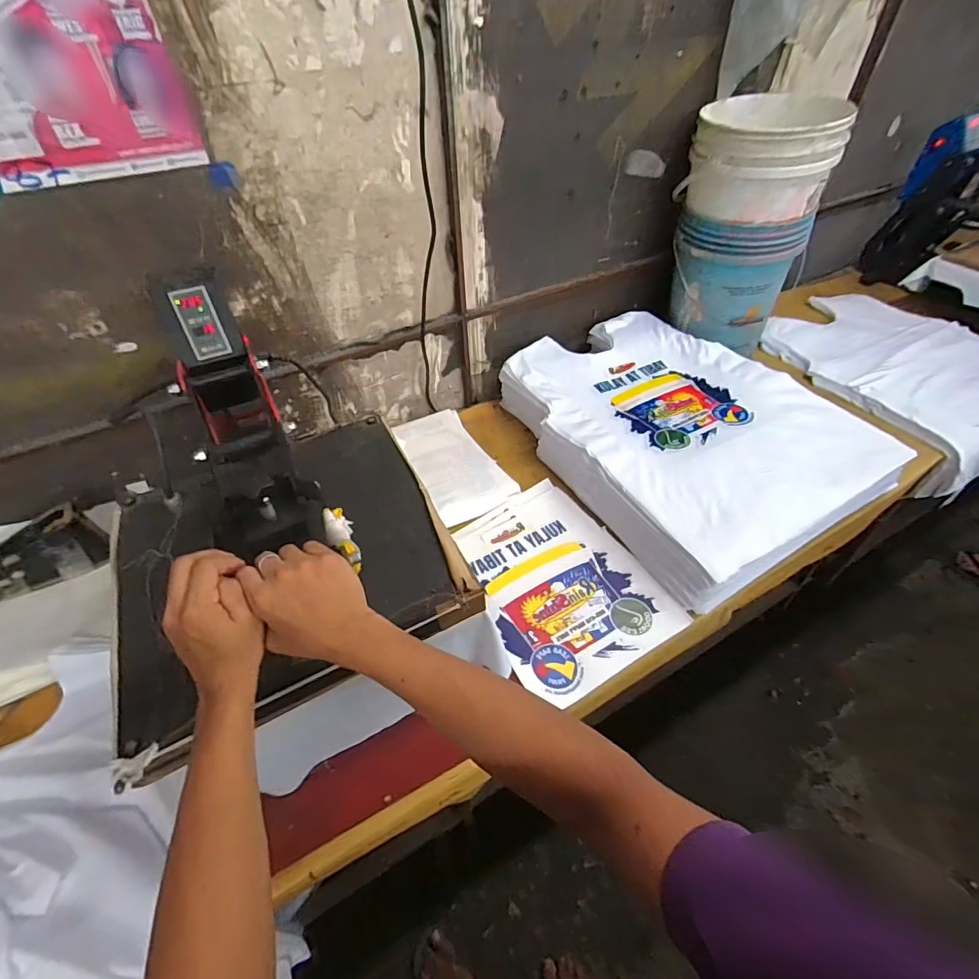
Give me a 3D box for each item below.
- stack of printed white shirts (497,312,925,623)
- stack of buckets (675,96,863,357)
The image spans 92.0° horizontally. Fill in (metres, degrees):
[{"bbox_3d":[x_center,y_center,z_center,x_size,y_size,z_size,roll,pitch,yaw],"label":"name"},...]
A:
[{"bbox_3d":[0.407,-0.158,1.072,0.549,0.164,0.746,-24,51,-19],"label":"stack of printed white shirts"},{"bbox_3d":[0.612,-0.648,1.156,0.299,0.461,0.270,21,52,20],"label":"stack of buckets"}]

